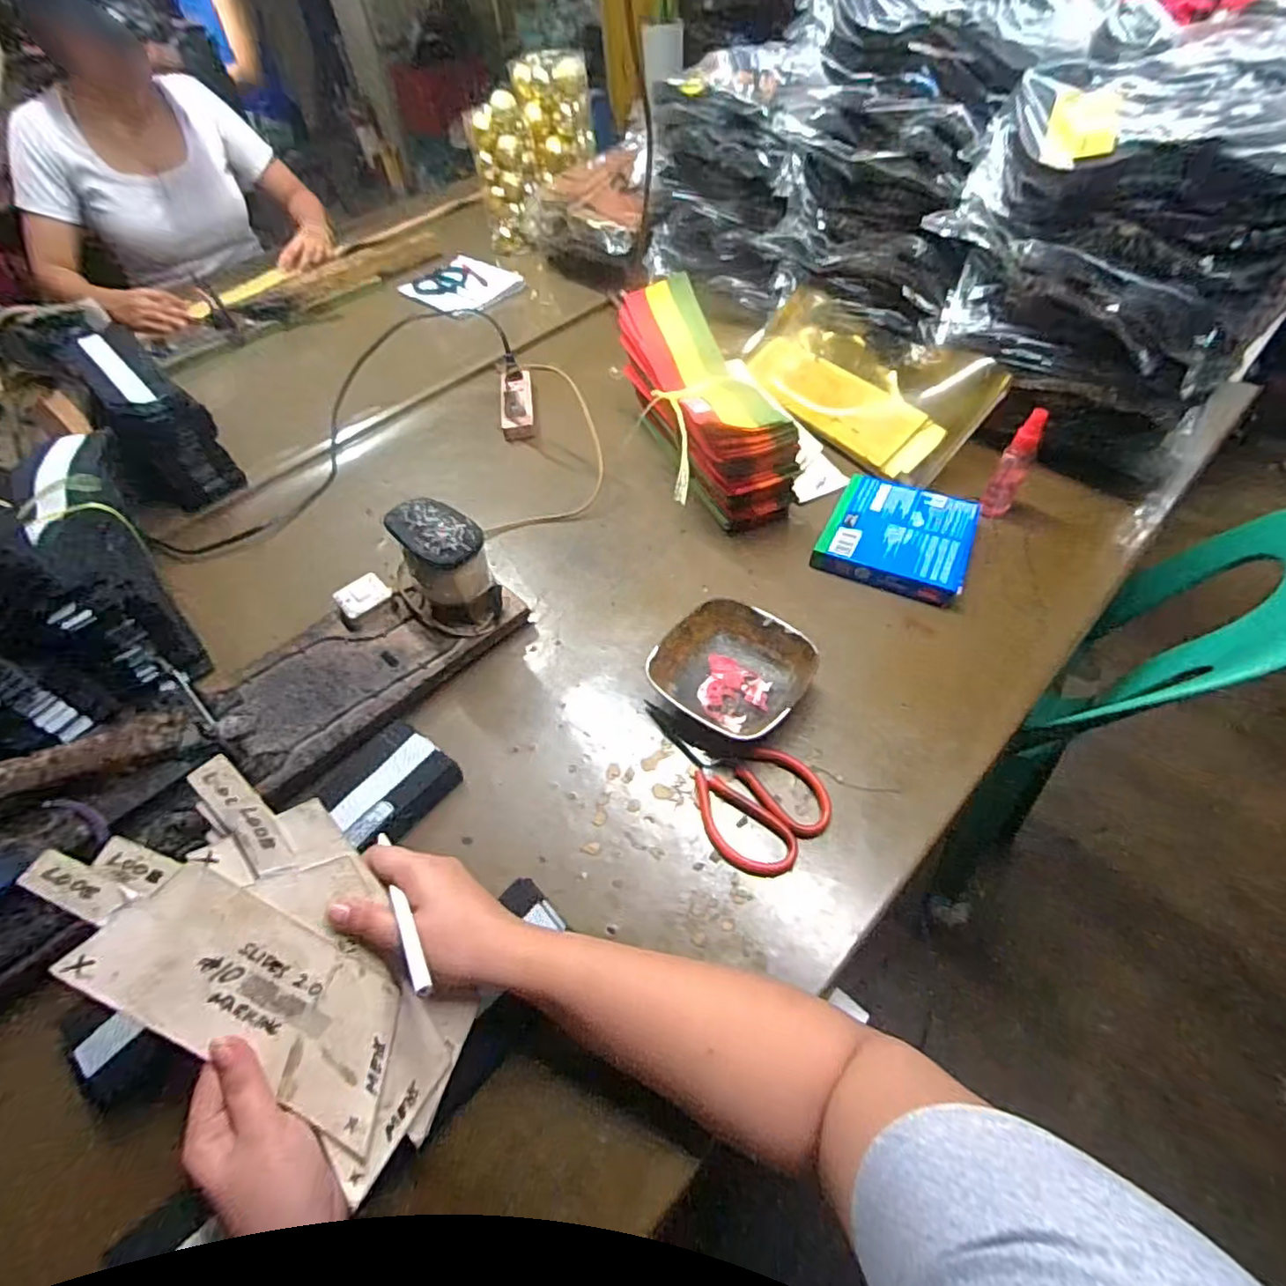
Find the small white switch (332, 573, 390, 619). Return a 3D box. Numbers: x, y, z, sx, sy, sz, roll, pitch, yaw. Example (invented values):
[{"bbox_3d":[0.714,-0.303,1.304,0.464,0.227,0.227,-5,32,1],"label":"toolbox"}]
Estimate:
[{"bbox_3d":[-0.283,-0.047,0.616,0.035,0.013,0.049,46,59,9],"label":"small white switch"}]

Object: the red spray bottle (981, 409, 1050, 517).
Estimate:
[{"bbox_3d":[0.389,-0.185,0.640,0.029,0.110,0.030,27,59,24],"label":"red spray bottle"}]

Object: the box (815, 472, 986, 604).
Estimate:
[{"bbox_3d":[0.271,-0.115,0.651,0.143,0.026,0.136,17,55,18],"label":"box"}]

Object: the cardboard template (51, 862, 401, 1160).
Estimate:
[{"bbox_3d":[-0.224,0.206,0.359,0.184,0.011,0.076,32,63,-3],"label":"cardboard template"}]

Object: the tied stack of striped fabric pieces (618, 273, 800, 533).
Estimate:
[{"bbox_3d":[0.069,-0.275,0.716,0.126,0.153,0.301,-12,52,-4],"label":"tied stack of striped fabric pieces"}]

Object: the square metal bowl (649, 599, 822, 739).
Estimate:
[{"bbox_3d":[0.081,0.028,0.553,0.128,0.045,0.118,29,60,25],"label":"square metal bowl"}]

